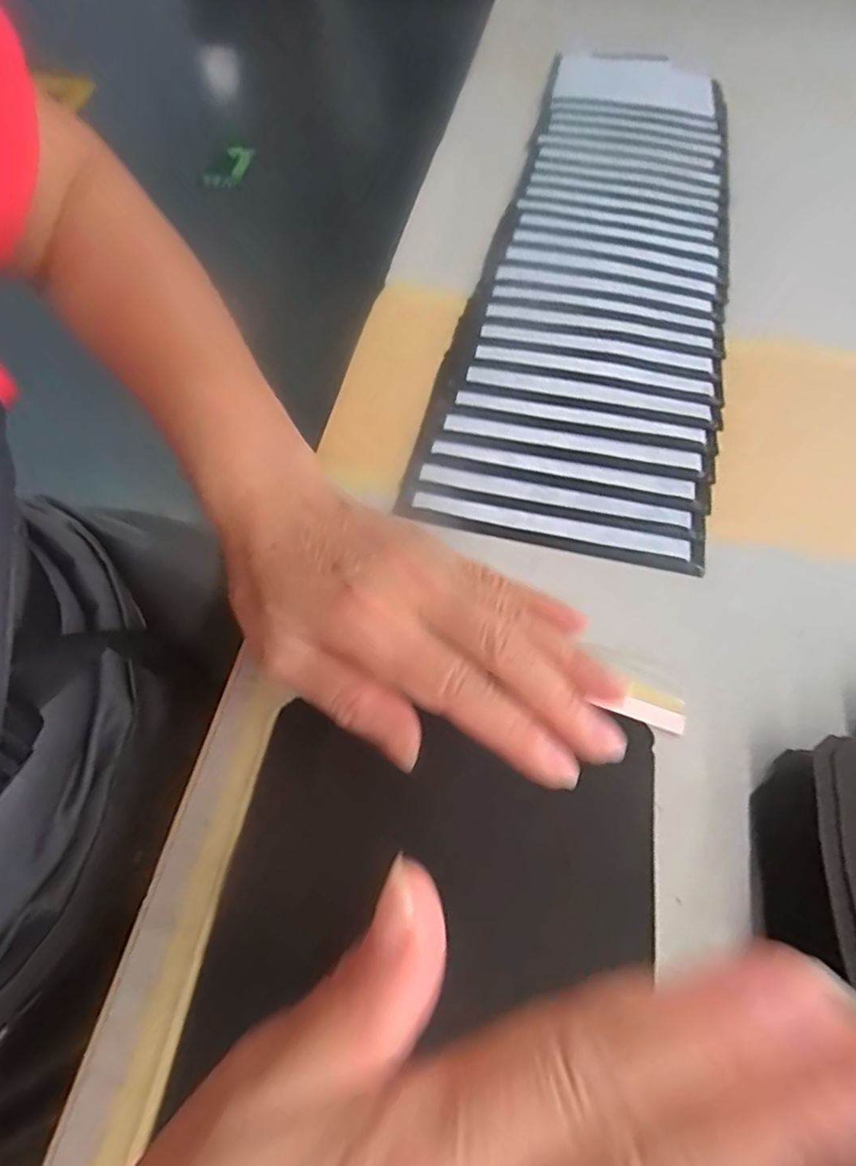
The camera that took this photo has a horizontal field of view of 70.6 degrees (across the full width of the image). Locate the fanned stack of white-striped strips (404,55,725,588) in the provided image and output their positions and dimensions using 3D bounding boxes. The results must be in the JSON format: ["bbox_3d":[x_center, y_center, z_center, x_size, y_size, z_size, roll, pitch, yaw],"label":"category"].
[{"bbox_3d":[0.142,-0.276,0.475,0.172,0.008,0.613,13,61,8],"label":"fanned stack of white-striped strips"}]

